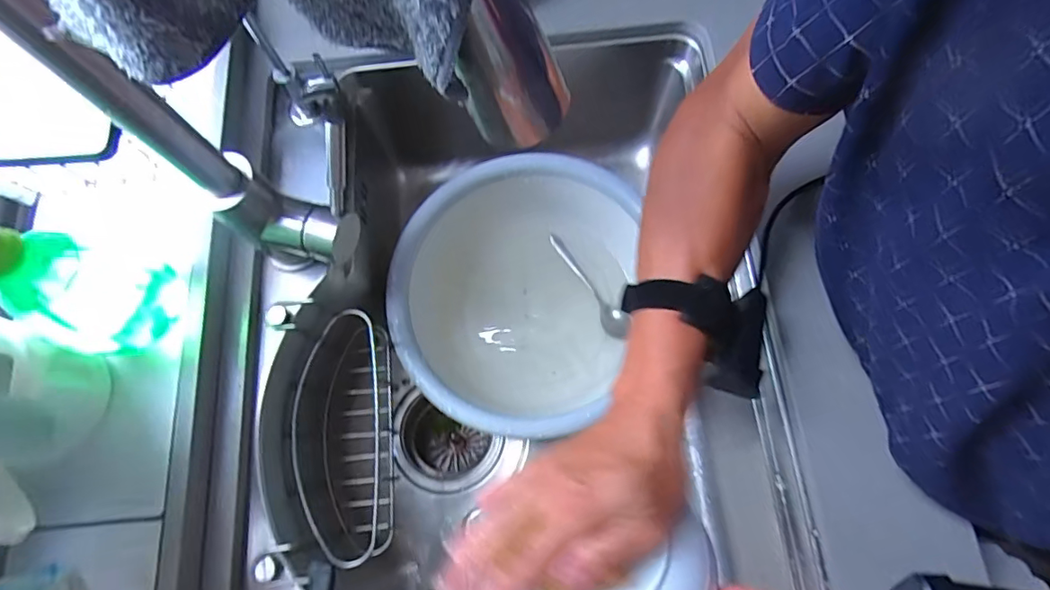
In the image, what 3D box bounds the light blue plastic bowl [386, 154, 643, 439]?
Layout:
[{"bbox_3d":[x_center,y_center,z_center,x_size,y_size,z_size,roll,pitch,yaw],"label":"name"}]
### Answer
[{"bbox_3d":[-0.015,0.007,0.630,0.264,0.103,0.295,14,73,6],"label":"light blue plastic bowl"}]

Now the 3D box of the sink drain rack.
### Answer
[{"bbox_3d":[-0.188,0.142,0.528,0.093,0.069,0.231,-5,72,0],"label":"sink drain rack"}]

